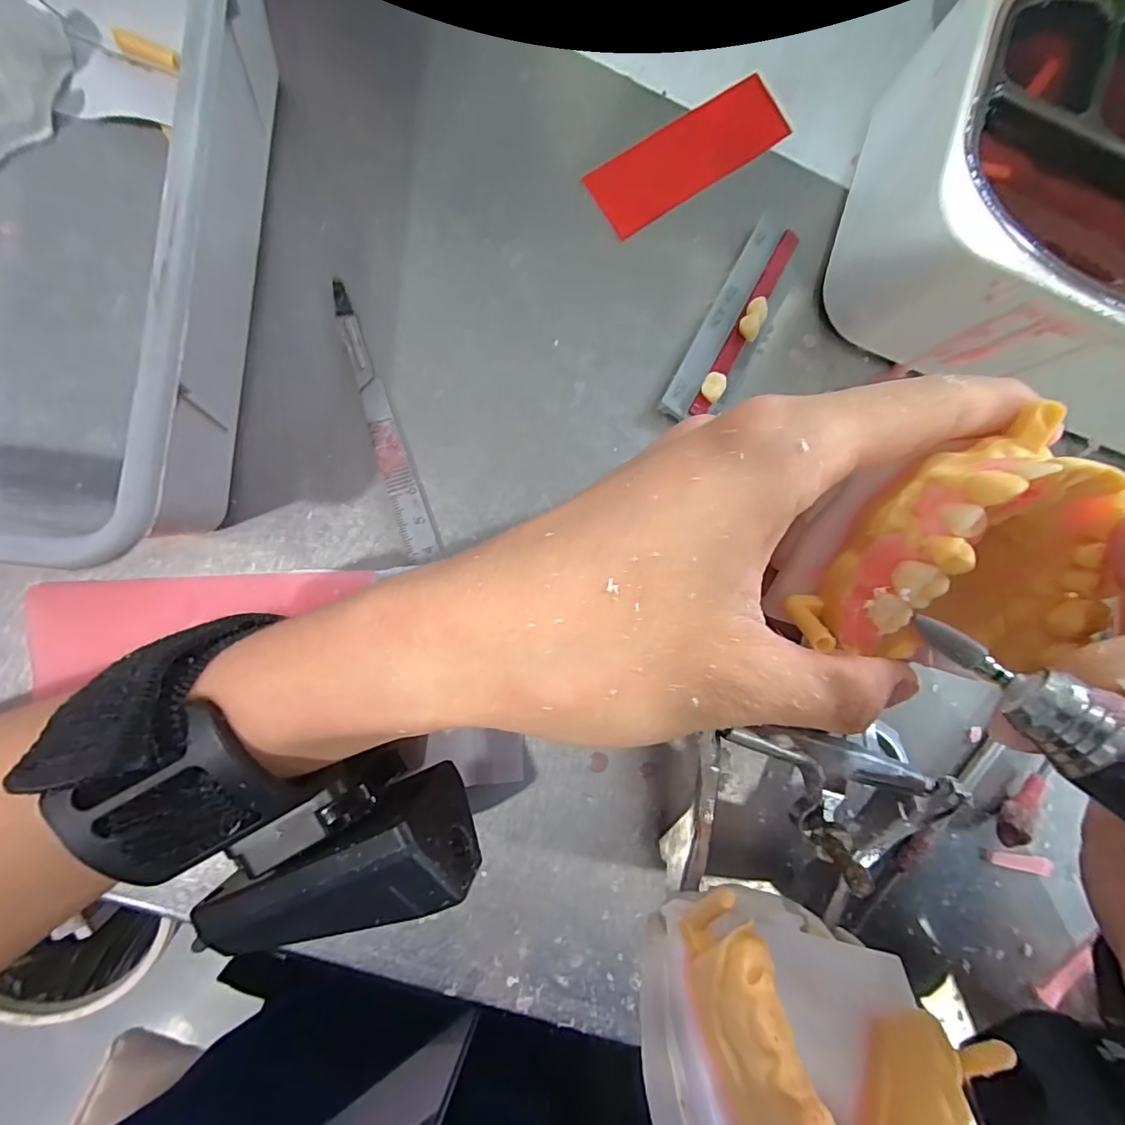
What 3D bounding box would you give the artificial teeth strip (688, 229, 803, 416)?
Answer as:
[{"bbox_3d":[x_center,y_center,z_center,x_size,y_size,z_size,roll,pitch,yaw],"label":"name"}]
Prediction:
[{"bbox_3d":[0.065,-0.084,0.177,0.008,0.008,0.078,30,85,-6],"label":"artificial teeth strip"}]

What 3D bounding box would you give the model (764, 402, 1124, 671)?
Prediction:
[{"bbox_3d":[0.091,-0.004,0.121,0.056,0.044,0.054,5,89,-8],"label":"model"}]

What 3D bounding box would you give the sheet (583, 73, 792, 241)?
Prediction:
[{"bbox_3d":[0.047,-0.151,0.187,0.082,0.004,0.026,-36,93,-7],"label":"sheet"}]

